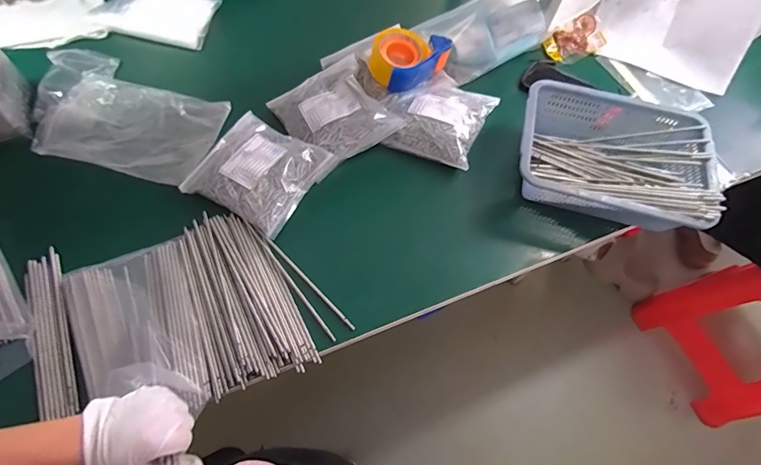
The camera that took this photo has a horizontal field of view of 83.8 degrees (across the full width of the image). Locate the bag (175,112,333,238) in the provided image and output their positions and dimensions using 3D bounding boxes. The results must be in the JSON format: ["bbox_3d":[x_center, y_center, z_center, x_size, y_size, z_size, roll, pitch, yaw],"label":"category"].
[{"bbox_3d":[-0.212,-0.106,0.736,0.197,0.053,0.186,27,65,11],"label":"bag"}]

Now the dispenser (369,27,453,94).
[{"bbox_3d":[0.049,-0.335,0.815,0.119,0.052,0.128,36,67,15],"label":"dispenser"}]

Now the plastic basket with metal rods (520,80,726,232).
[{"bbox_3d":[0.393,-0.135,0.744,0.302,0.099,0.252,14,63,5],"label":"plastic basket with metal rods"}]

